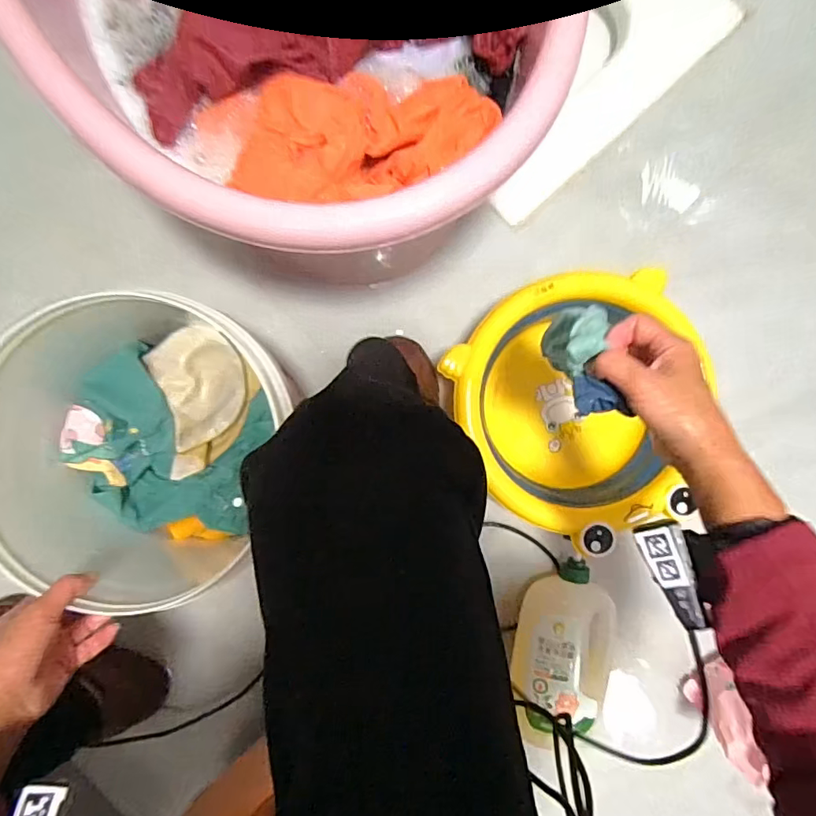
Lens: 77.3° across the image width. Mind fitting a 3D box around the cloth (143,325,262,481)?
[{"bbox_3d":[-0.203,-0.007,0.512,0.089,0.051,0.137,-11,91,-3],"label":"cloth"}]

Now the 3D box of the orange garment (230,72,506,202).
[{"bbox_3d":[-0.041,-0.228,0.432,0.221,0.060,0.137,0,90,-4],"label":"orange garment"}]

